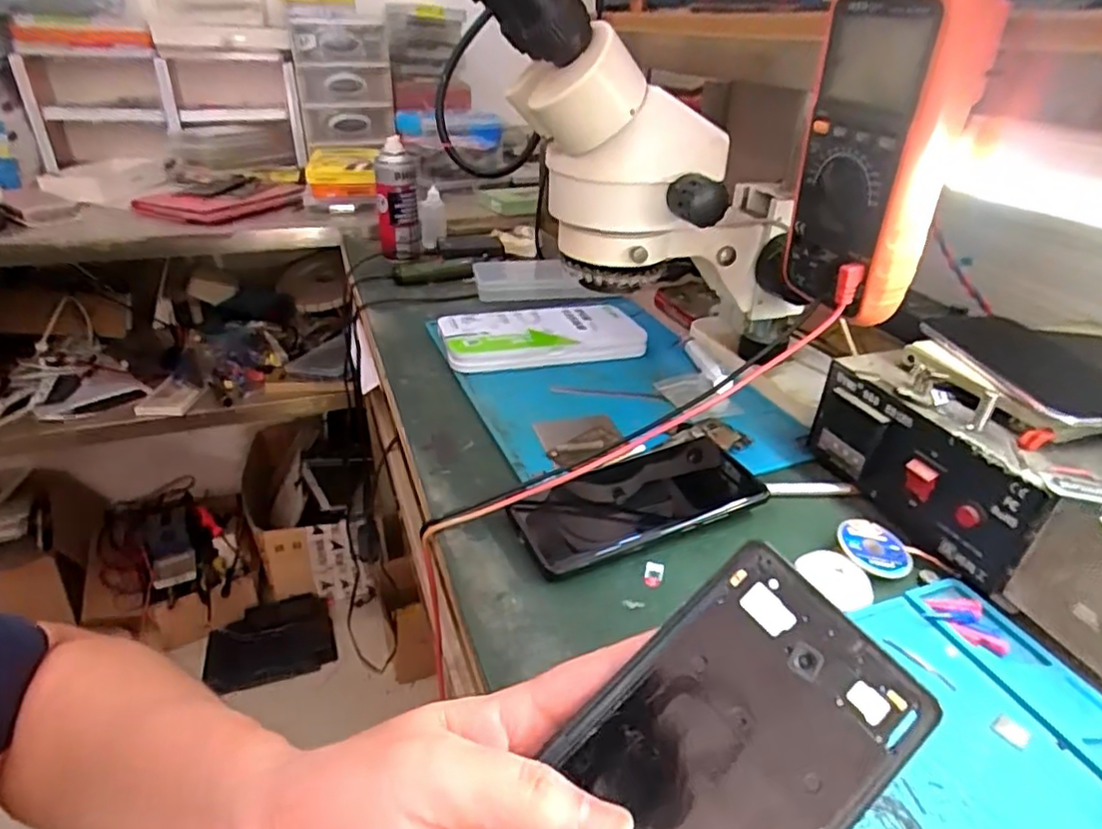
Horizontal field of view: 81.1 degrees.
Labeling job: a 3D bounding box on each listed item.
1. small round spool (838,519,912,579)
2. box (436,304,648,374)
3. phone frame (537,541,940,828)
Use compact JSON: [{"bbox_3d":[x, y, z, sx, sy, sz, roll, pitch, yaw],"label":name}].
[{"bbox_3d":[0.206,0.084,0.410,0.044,0.011,0.044,1,31,-1],"label":"small round spool"},{"bbox_3d":[-0.013,-0.082,0.669,0.196,0.026,0.111,-7,32,-14],"label":"box"},{"bbox_3d":[0.036,0.119,0.191,0.161,0.005,0.073,-43,68,-11],"label":"phone frame"}]

